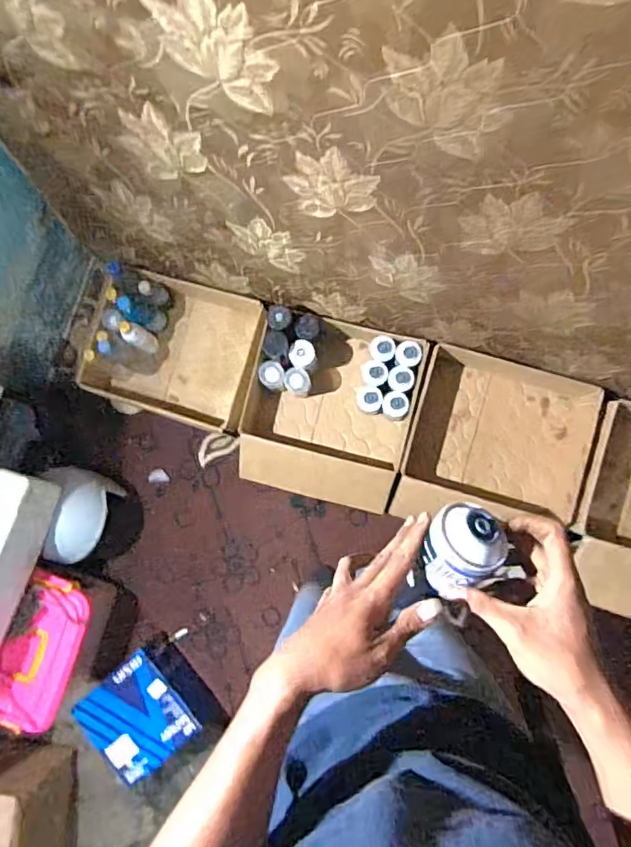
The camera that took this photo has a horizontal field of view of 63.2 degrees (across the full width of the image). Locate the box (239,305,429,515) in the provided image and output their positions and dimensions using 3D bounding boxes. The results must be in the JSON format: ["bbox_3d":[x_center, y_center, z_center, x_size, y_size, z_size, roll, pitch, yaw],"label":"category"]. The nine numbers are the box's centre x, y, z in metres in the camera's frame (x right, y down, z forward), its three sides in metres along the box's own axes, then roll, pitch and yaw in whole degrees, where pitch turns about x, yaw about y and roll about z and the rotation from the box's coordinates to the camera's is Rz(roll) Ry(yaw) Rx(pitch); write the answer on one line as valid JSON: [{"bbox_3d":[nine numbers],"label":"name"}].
[{"bbox_3d":[0.034,-0.035,1.348,0.423,0.185,0.466,13,86,5],"label":"box"}]

